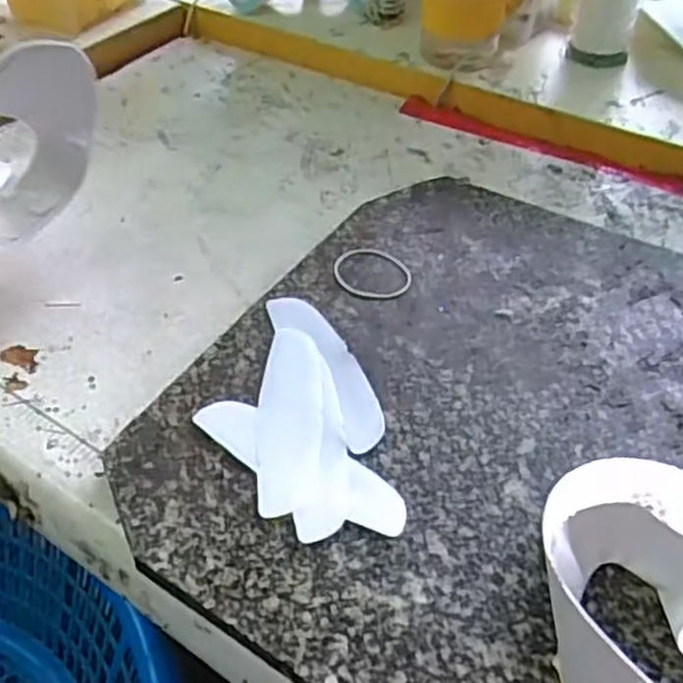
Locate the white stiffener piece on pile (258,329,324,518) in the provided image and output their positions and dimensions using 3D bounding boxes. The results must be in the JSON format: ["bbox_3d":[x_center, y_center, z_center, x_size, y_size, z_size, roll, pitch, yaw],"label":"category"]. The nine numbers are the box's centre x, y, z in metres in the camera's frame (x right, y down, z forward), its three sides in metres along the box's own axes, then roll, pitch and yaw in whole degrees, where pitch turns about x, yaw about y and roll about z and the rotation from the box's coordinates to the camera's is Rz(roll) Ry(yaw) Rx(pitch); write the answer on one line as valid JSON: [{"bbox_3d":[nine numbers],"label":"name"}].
[{"bbox_3d":[-0.031,0.043,0.437,0.038,0.004,0.132,-1,48,0],"label":"white stiffener piece on pile"}]

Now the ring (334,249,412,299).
[{"bbox_3d":[0.020,-0.049,0.523,0.062,0.004,0.045,33,56,27],"label":"ring"}]

